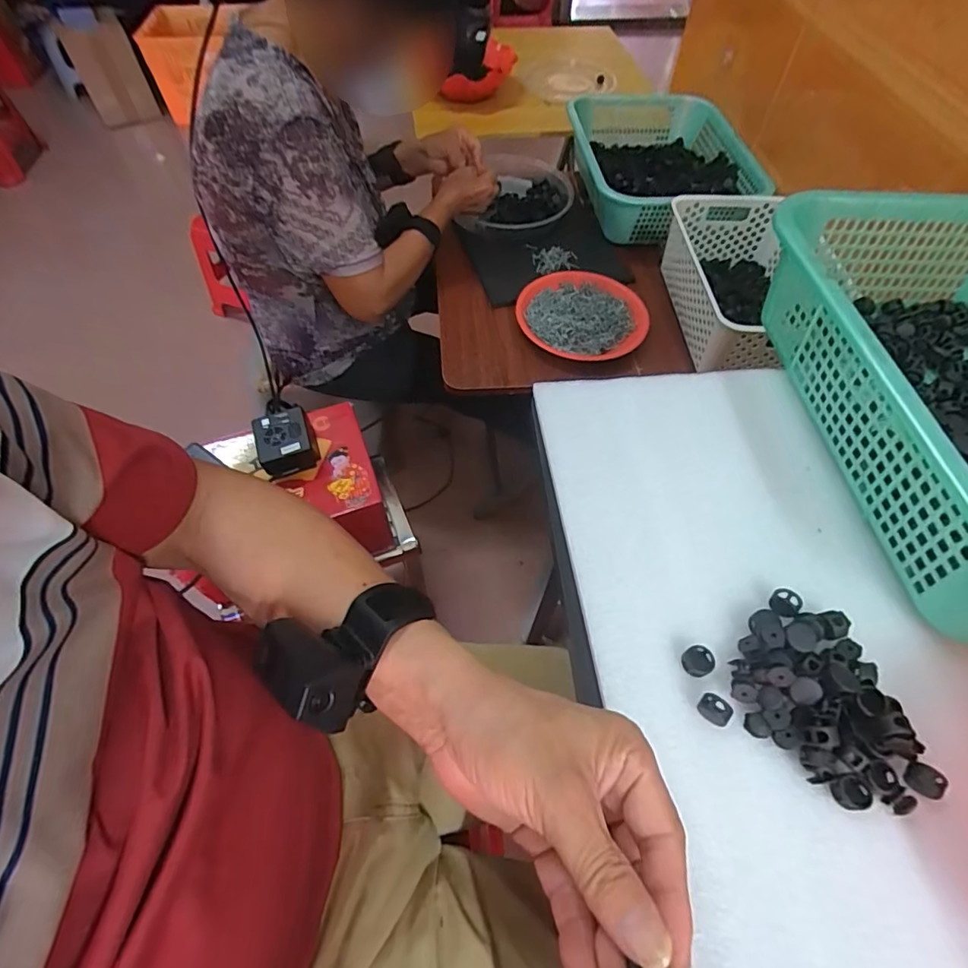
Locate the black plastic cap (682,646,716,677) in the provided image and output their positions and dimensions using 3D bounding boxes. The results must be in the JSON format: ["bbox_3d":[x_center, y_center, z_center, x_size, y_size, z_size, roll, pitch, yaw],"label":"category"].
[{"bbox_3d":[0.130,0.107,0.315,0.018,0.007,0.017,-1,58,1],"label":"black plastic cap"}]

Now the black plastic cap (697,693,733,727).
[{"bbox_3d":[0.131,0.129,0.298,0.017,0.013,0.012,31,64,19],"label":"black plastic cap"}]

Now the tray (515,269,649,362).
[{"bbox_3d":[0.151,-0.266,0.806,0.192,0.027,0.186,0,57,-1],"label":"tray"}]

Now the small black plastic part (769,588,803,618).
[{"bbox_3d":[0.191,0.076,0.331,0.016,0.014,0.016,8,59,6],"label":"small black plastic part"}]

